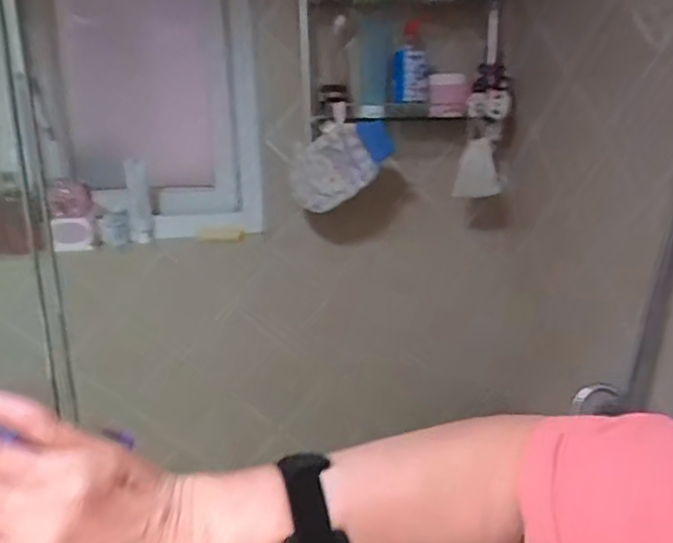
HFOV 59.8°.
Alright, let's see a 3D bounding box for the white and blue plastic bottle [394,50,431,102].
[{"bbox_3d":[0.144,-0.371,1.116,0.065,0.090,0.032,1,14,6],"label":"white and blue plastic bottle"}]

